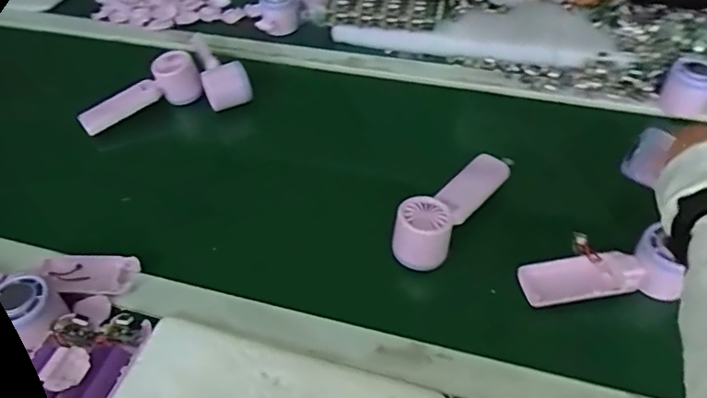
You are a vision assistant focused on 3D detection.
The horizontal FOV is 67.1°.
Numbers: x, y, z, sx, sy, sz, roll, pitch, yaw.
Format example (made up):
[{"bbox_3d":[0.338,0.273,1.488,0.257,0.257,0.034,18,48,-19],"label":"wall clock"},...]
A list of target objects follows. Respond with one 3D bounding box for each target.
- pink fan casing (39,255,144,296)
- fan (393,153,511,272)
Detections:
[{"bbox_3d":[-0.266,0.073,0.536,0.088,0.022,0.041,-2,48,2],"label":"pink fan casing"},{"bbox_3d":[0.107,0.001,0.568,0.053,0.047,0.168,31,57,28],"label":"fan"}]

